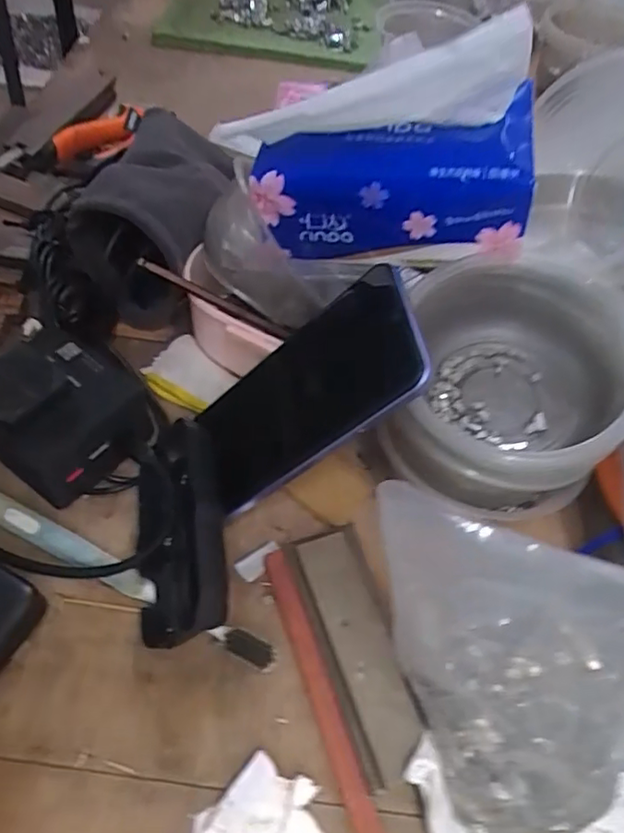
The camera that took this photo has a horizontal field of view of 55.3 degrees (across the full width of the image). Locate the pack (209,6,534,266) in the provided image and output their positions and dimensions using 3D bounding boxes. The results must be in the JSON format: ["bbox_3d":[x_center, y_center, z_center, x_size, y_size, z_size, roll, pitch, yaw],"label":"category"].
[{"bbox_3d":[0.035,-0.129,0.297,0.149,0.124,0.056,7,54,-1],"label":"pack"}]

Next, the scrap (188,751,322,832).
[{"bbox_3d":[-0.023,0.169,0.252,0.053,0.008,0.042,-4,55,-9],"label":"scrap"}]

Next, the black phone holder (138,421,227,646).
[{"bbox_3d":[-0.067,0.055,0.297,0.047,0.052,0.106,-4,55,-9],"label":"black phone holder"}]

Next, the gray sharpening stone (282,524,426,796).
[{"bbox_3d":[0.021,0.109,0.285,0.036,0.034,0.111,-13,57,-15],"label":"gray sharpening stone"}]

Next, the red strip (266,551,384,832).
[{"bbox_3d":[0.005,0.129,0.273,0.011,0.010,0.143,-14,57,-16],"label":"red strip"}]

